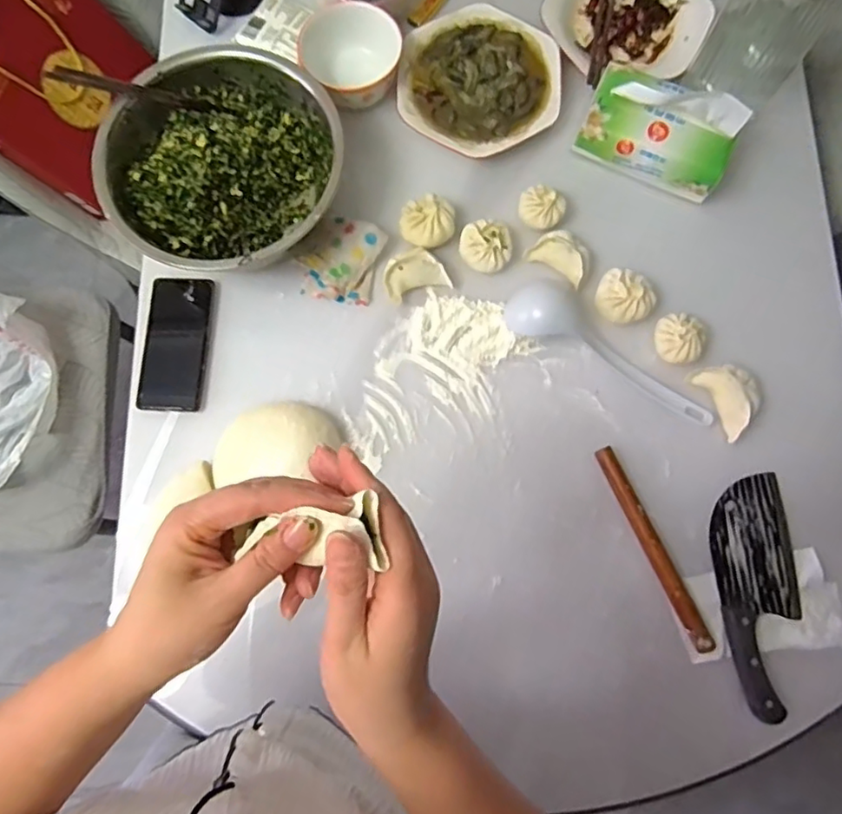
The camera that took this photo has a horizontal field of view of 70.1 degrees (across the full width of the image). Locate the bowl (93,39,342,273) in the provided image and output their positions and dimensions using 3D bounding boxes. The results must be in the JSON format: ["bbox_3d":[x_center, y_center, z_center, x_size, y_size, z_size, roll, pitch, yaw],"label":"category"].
[{"bbox_3d":[-0.222,-0.271,0.684,0.252,0.114,0.254,0,78,0],"label":"bowl"}]

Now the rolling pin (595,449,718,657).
[{"bbox_3d":[0.249,0.150,0.643,0.022,0.020,0.228,-24,79,-5],"label":"rolling pin"}]

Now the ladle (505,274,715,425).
[{"bbox_3d":[0.221,-0.074,0.679,0.255,0.032,0.080,26,79,6],"label":"ladle"}]

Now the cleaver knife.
[{"bbox_3d":[0.361,0.196,0.636,0.087,0.022,0.239,-2,78,0],"label":"cleaver knife"}]

